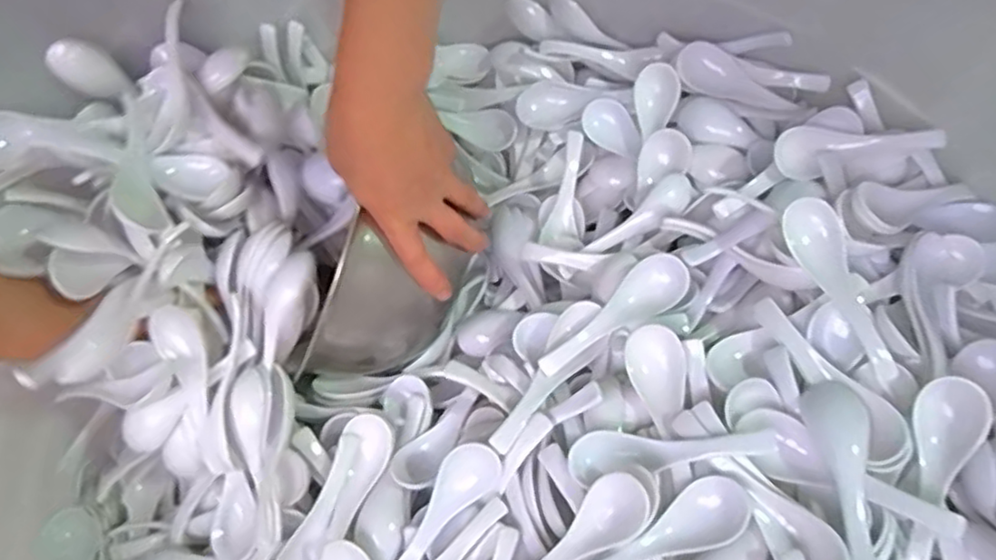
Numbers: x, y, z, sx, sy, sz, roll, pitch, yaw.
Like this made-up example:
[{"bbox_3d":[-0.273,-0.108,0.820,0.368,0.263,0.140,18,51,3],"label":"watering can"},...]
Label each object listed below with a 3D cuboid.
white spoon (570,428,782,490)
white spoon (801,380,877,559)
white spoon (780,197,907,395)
[{"bbox_3d":[0.101,0.100,0.407,0.119,0.024,0.031,-8,63,14],"label":"white spoon"},{"bbox_3d":[0.200,0.115,0.388,0.029,0.020,0.119,1,64,-2],"label":"white spoon"},{"bbox_3d":[0.219,0.008,0.430,0.033,0.037,0.124,-24,68,-13],"label":"white spoon"}]

